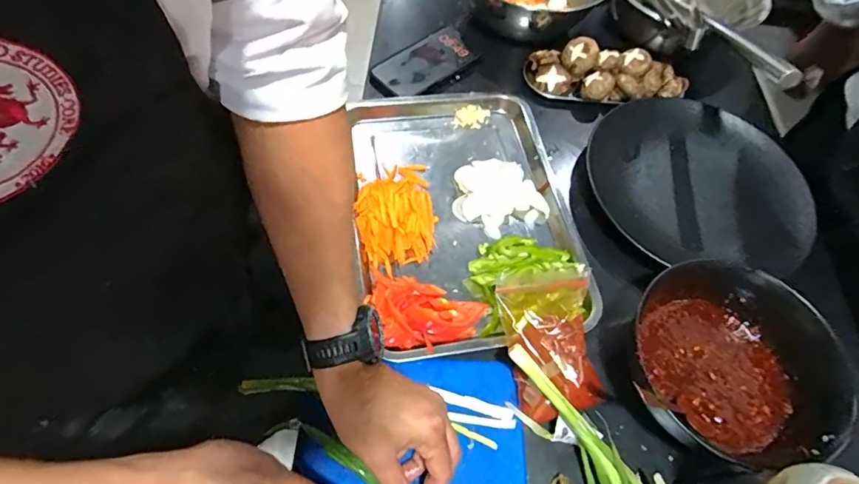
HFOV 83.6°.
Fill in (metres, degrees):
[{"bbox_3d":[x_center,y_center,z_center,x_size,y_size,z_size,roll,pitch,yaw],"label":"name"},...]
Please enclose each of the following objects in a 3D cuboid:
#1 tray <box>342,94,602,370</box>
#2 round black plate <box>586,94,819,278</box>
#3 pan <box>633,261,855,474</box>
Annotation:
[{"bbox_3d":[0.041,-0.045,0.562,0.242,0.053,0.338,-5,60,-8],"label":"tray"},{"bbox_3d":[0.329,-0.082,0.604,0.258,0.049,0.251,2,60,-4],"label":"round black plate"},{"bbox_3d":[0.299,0.116,0.467,0.183,0.054,0.188,14,59,2],"label":"pan"}]

